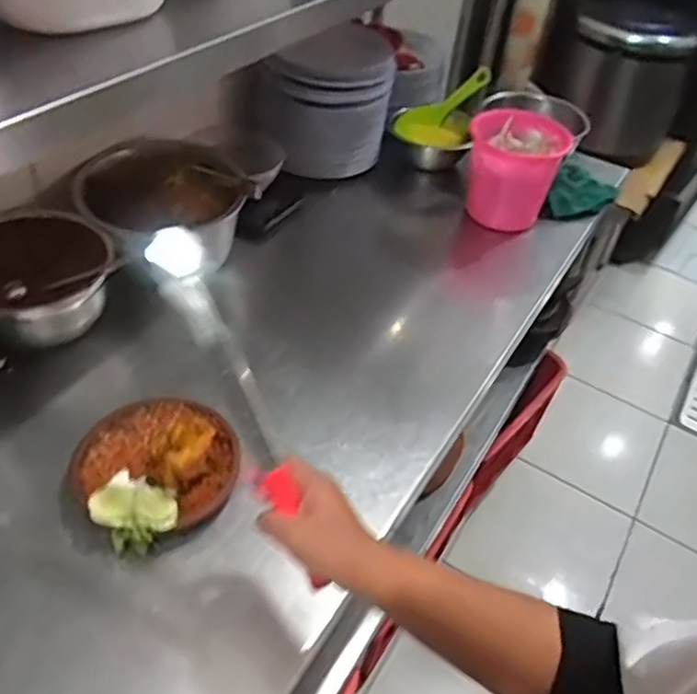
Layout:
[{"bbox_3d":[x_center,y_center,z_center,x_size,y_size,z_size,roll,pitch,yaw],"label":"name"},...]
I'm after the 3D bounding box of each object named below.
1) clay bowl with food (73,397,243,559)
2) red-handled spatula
[{"bbox_3d":[-0.192,0.119,0.674,0.156,0.061,0.163,4,44,-4],"label":"clay bowl with food"},{"bbox_3d":[-0.079,0.044,0.502,0.034,0.023,0.287,-25,91,-29],"label":"red-handled spatula"}]

